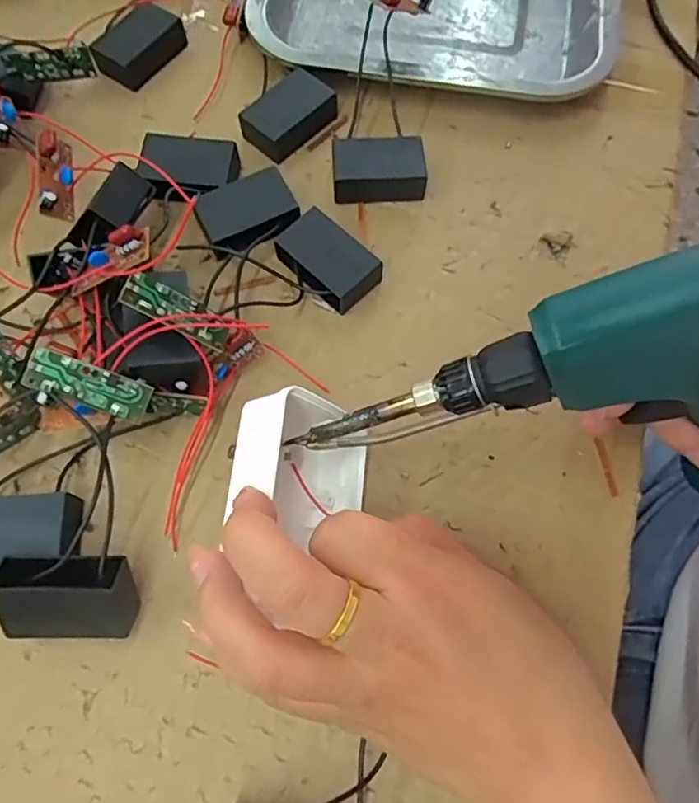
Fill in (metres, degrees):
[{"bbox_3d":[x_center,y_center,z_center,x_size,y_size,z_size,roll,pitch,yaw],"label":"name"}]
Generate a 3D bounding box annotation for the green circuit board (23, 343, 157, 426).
[{"bbox_3d":[-0.101,-0.006,0.228,0.045,0.009,0.016,22,90,-17],"label":"green circuit board"}]

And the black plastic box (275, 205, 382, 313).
[{"bbox_3d":[-0.011,-0.067,0.286,0.032,0.017,0.049,-42,75,-14],"label":"black plastic box"}]

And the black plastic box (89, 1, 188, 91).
[{"bbox_3d":[-0.120,-0.205,0.332,0.028,0.022,0.048,38,74,13],"label":"black plastic box"}]

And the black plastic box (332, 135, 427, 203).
[{"bbox_3d":[0.015,-0.122,0.306,0.047,0.017,0.032,-3,70,-2],"label":"black plastic box"}]

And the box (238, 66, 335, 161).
[{"bbox_3d":[-0.034,-0.159,0.318,0.049,0.017,0.032,-43,75,-15],"label":"box"}]

